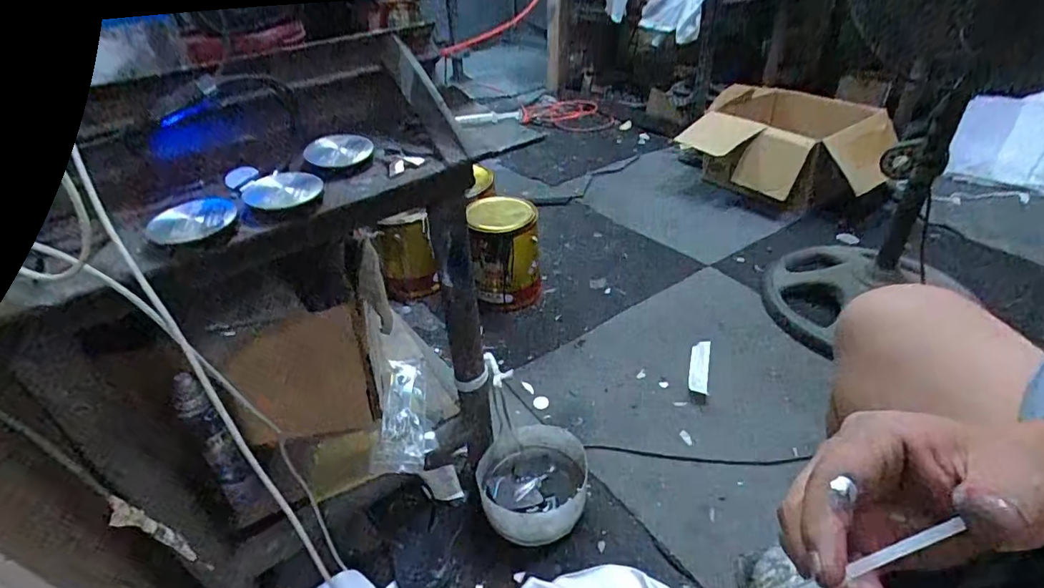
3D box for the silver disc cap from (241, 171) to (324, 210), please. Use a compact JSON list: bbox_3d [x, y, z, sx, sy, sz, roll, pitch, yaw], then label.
[{"bbox_3d":[-0.181,-0.081,0.401,0.055,0.010,0.054,-4,38,3],"label":"silver disc cap"}]

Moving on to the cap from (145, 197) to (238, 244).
[{"bbox_3d":[-0.226,-0.055,0.369,0.049,0.010,0.051,-6,36,-3],"label":"cap"}]

